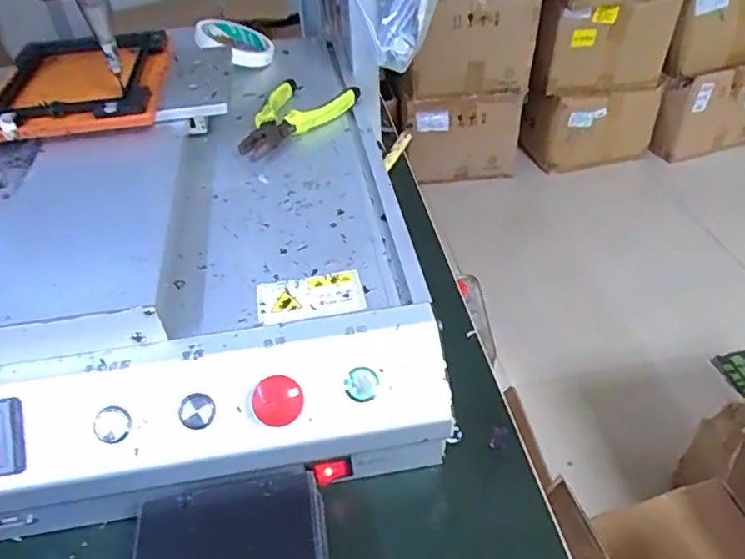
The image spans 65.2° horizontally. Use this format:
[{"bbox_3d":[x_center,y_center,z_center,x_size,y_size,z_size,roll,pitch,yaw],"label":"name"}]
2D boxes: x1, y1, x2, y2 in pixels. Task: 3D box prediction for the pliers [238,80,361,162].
[{"bbox_3d":[-0.079,-0.160,0.570,0.080,0.021,0.139,16,45,20],"label":"pliers"}]

